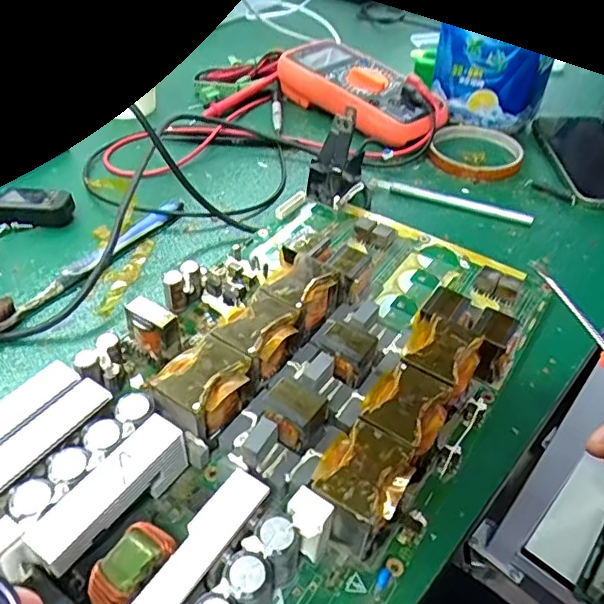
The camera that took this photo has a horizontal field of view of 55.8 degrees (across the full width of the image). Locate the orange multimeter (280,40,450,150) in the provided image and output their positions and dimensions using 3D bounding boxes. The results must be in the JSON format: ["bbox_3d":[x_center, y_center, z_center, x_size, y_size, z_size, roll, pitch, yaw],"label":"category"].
[{"bbox_3d":[0.057,-0.201,0.549,0.081,0.039,0.180,-25,50,-28],"label":"orange multimeter"}]

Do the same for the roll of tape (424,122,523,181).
[{"bbox_3d":[0.155,-0.136,0.508,0.080,0.010,0.086,2,43,-2],"label":"roll of tape"}]

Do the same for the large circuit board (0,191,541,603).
[{"bbox_3d":[-0.008,0.033,0.302,0.189,0.041,0.329,26,47,23],"label":"large circuit board"}]

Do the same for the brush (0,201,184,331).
[{"bbox_3d":[-0.141,-0.028,0.377,0.015,0.019,0.173,25,47,21],"label":"brush"}]

